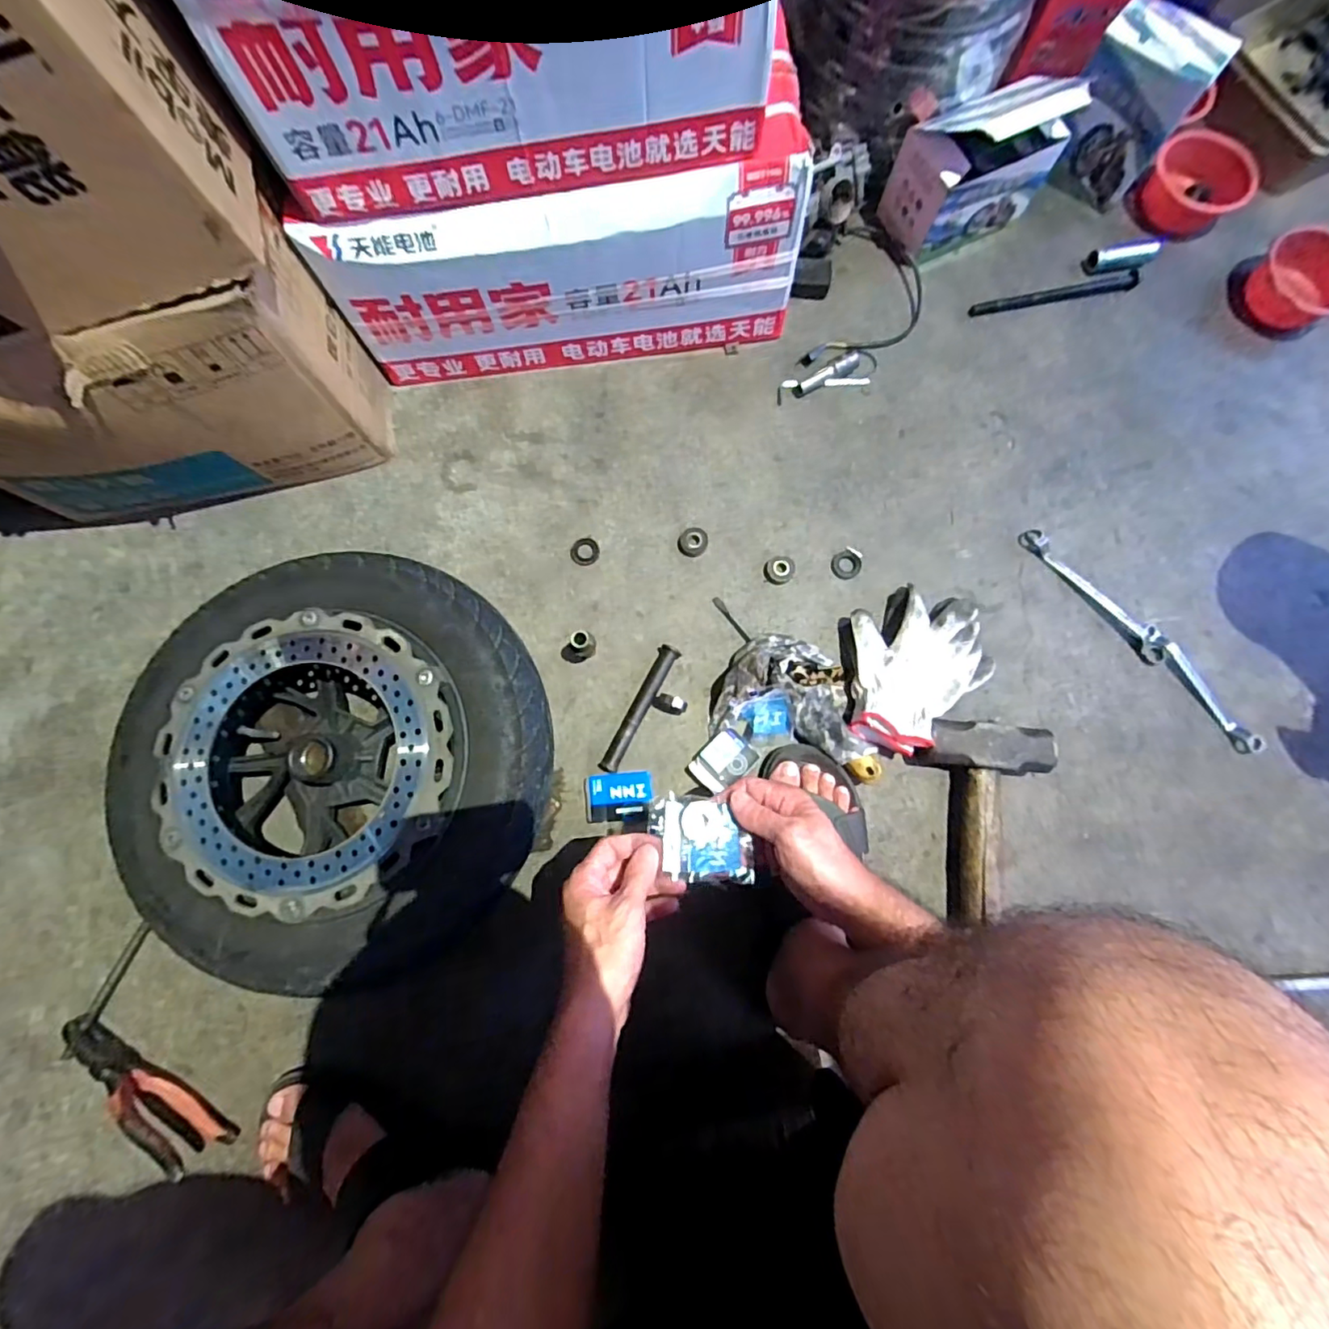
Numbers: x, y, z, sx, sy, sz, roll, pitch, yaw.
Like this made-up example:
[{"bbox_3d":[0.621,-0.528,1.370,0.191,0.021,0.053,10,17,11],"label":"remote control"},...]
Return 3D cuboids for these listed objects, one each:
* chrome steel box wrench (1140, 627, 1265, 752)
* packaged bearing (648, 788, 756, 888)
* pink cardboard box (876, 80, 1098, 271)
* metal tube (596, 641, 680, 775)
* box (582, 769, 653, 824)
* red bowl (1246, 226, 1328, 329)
[{"bbox_3d":[0.569,0.027,0.601,0.028,0.013,0.162,-38,81,-6],"label":"chrome steel box wrench"},{"bbox_3d":[0.029,0.141,0.455,0.077,0.018,0.072,-8,79,-1],"label":"packaged bearing"},{"bbox_3d":[0.361,-0.583,0.662,0.179,0.128,0.097,-27,80,-5],"label":"pink cardboard box"},{"bbox_3d":[-0.027,0.046,0.592,0.021,0.027,0.144,29,81,6],"label":"metal tube"},{"bbox_3d":[-0.047,0.135,0.578,0.068,0.022,0.047,-5,79,0],"label":"box"},{"bbox_3d":[0.765,-0.463,0.677,0.099,0.055,0.121,-38,81,-6],"label":"red bowl"}]

